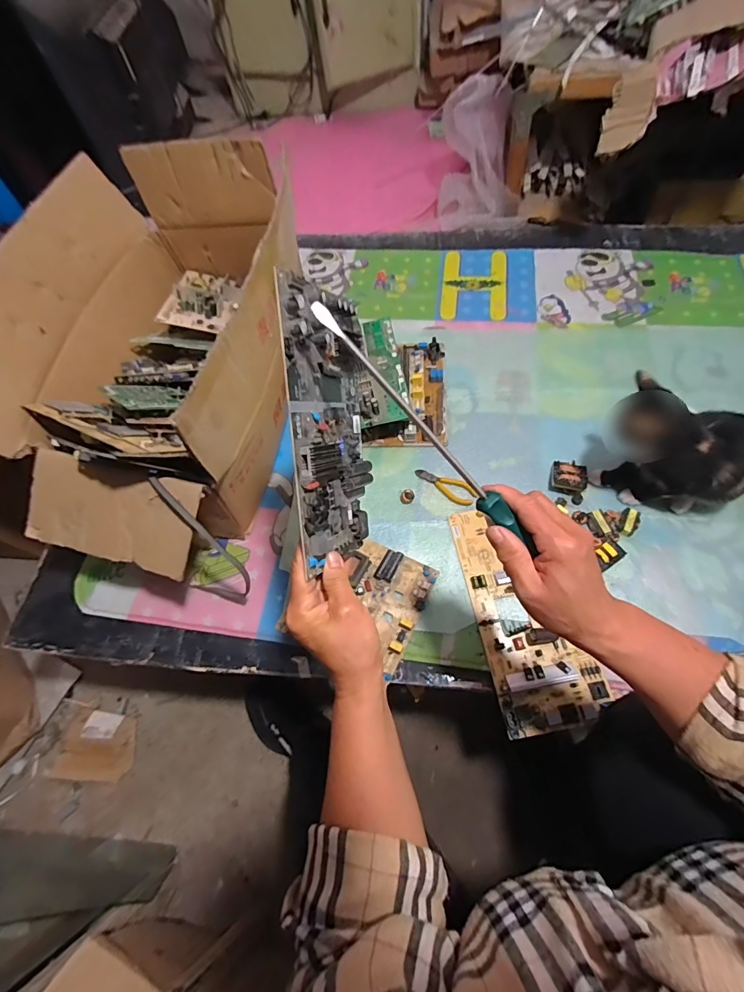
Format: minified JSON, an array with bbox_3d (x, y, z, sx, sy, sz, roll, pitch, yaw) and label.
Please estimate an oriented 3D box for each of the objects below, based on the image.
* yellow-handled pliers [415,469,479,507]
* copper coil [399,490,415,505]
[{"bbox_3d":[0.118,-0.017,0.702,0.107,0.012,0.035,25,68,15],"label":"yellow-handled pliers"},{"bbox_3d":[0.057,0.001,0.698,0.023,0.019,0.022,-1,64,3],"label":"copper coil"}]

